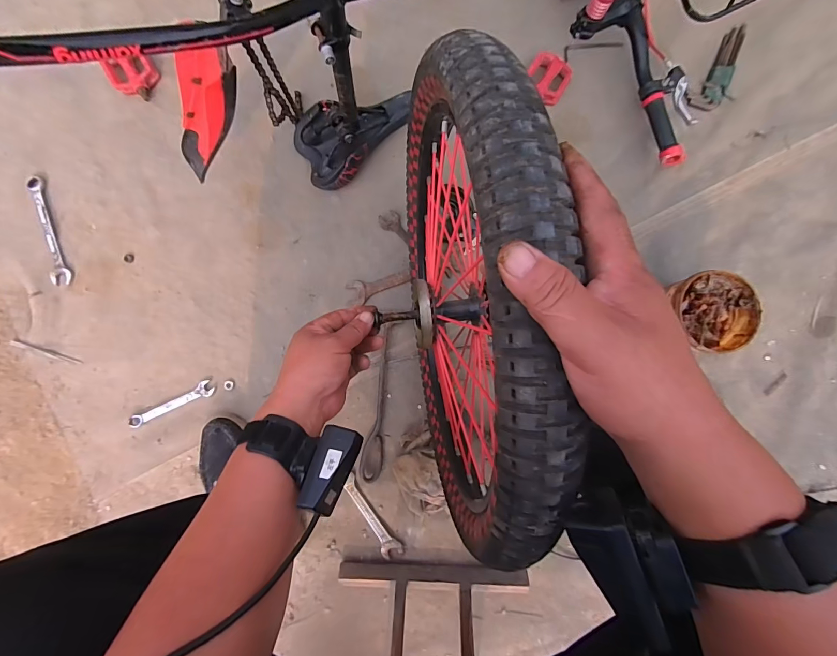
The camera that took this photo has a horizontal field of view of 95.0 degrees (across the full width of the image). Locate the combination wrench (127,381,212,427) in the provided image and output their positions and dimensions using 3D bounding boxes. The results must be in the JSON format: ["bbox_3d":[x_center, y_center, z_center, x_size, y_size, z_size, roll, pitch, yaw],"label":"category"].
[{"bbox_3d":[-0.439,0.137,0.681,0.151,0.006,0.027,-25,90,-2],"label":"combination wrench"}]

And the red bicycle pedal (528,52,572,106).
[{"bbox_3d":[0.235,-0.454,0.696,0.075,0.026,0.071,30,89,-1],"label":"red bicycle pedal"}]

